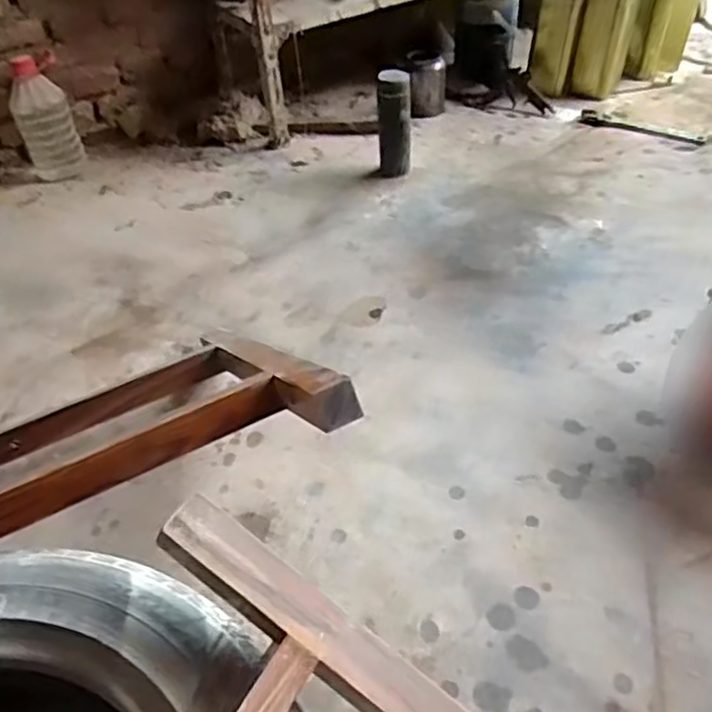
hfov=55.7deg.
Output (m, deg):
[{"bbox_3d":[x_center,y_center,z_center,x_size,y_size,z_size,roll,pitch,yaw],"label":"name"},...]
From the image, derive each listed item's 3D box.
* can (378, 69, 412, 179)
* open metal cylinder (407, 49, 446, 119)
[{"bbox_3d":[0.081,-0.479,1.406,0.067,0.206,0.075,0,45,5],"label":"can"},{"bbox_3d":[0.171,-0.660,1.634,0.094,0.128,0.084,0,45,5],"label":"open metal cylinder"}]

